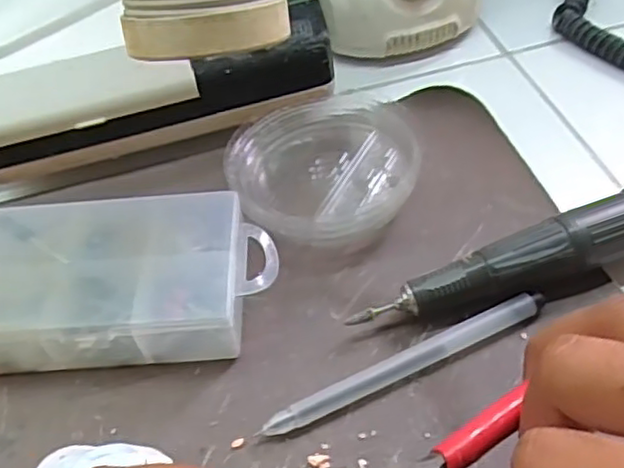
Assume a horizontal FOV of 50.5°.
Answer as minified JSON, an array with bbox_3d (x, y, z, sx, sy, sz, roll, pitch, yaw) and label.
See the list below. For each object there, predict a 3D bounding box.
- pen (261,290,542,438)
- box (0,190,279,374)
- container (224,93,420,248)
[{"bbox_3d":[0.038,0.052,0.268,0.125,0.010,0.011,-22,53,-12],"label":"pen"},{"bbox_3d":[-0.082,0.020,0.292,0.127,0.031,0.075,-6,51,0],"label":"box"},{"bbox_3d":[0.004,-0.033,0.330,0.090,0.028,0.077,8,52,12],"label":"container"}]

